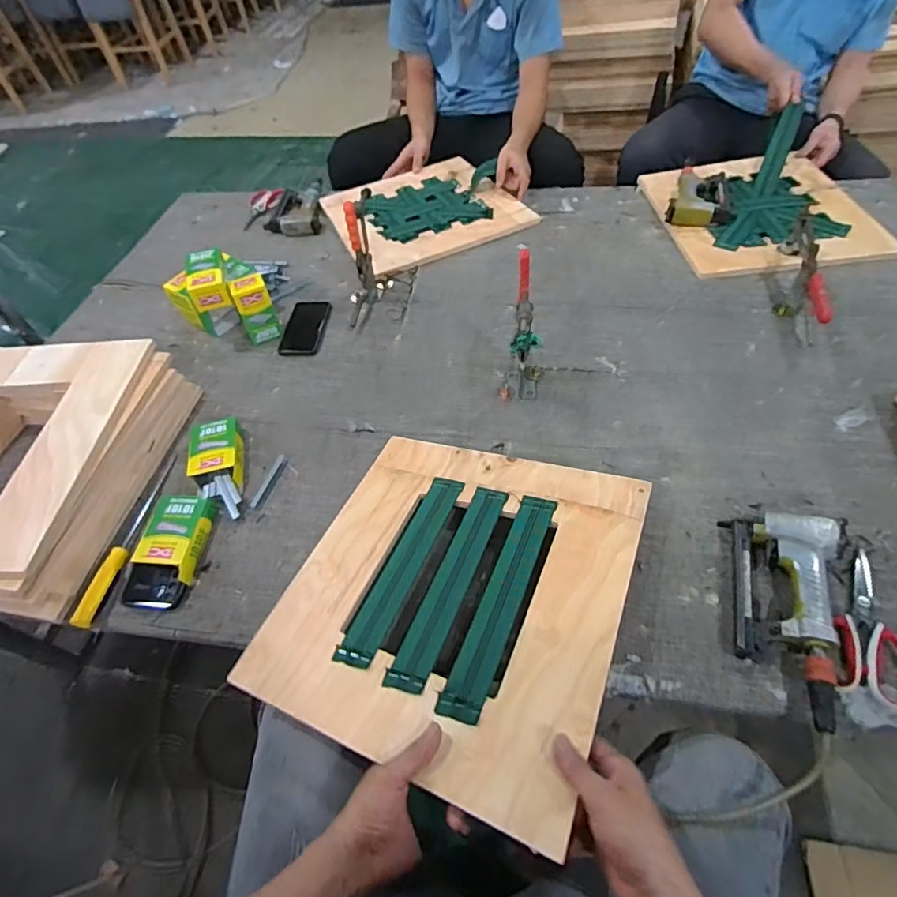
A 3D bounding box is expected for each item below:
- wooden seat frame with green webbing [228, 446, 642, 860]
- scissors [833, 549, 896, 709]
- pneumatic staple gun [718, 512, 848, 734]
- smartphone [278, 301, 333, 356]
[{"bbox_3d":[0.006,0.164,0.652,0.397,0.012,0.422,12,50,23],"label":"wooden seat frame with green webbing"},{"bbox_3d":[0.492,0.202,0.611,0.066,0.015,0.185,9,53,13],"label":"scissors"},{"bbox_3d":[0.405,0.191,0.623,0.124,0.044,0.255,10,54,14],"label":"pneumatic staple gun"},{"bbox_3d":[-0.294,-0.251,1.080,0.088,0.007,0.168,1,52,7],"label":"smartphone"}]

